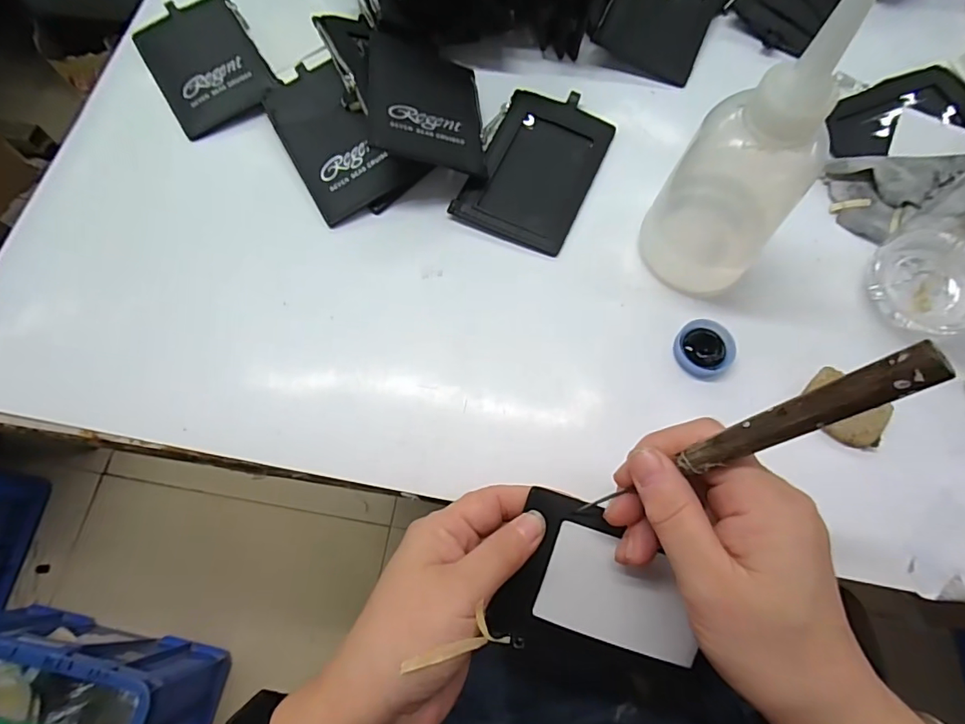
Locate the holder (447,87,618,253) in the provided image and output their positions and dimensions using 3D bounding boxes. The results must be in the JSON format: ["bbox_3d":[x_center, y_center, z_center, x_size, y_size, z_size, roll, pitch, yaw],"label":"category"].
[{"bbox_3d":[0.036,-0.127,0.322,0.071,0.008,0.114,24,72,8],"label":"holder"}]

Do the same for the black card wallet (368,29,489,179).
[{"bbox_3d":[-0.036,-0.170,0.320,0.073,0.008,0.115,5,60,-20],"label":"black card wallet"}]

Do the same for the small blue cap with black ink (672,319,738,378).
[{"bbox_3d":[0.122,-0.007,0.277,0.031,0.010,0.030,0,70,0],"label":"small blue cap with black ink"}]

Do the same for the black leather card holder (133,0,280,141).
[{"bbox_3d":[-0.197,-0.215,0.353,0.073,0.012,0.116,-28,73,-9],"label":"black leather card holder"}]

